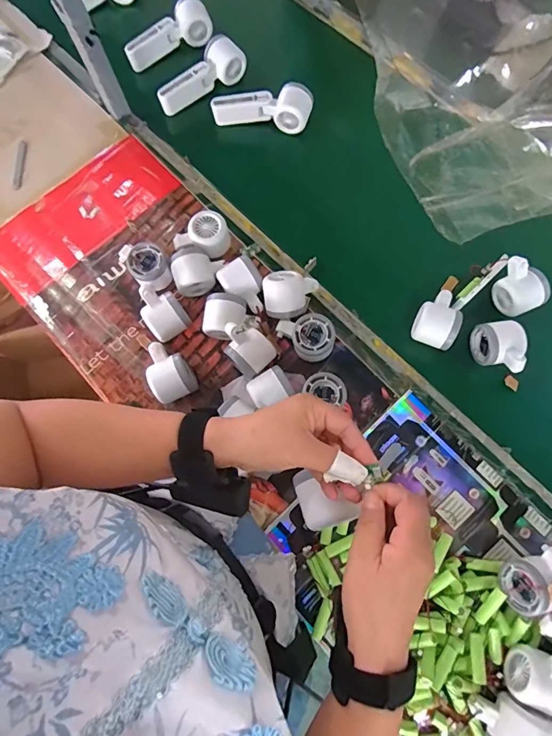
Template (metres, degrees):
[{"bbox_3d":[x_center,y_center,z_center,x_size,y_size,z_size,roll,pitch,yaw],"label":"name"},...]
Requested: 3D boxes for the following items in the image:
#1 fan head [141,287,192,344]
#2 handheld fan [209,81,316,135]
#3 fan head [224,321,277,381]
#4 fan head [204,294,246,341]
[{"bbox_3d":[-0.163,-0.079,0.607,0.056,0.062,0.068,-37,77,-7],"label":"fan head"},{"bbox_3d":[-0.023,-0.454,0.727,0.170,0.071,0.050,9,45,4],"label":"handheld fan"},{"bbox_3d":[-0.045,-0.031,0.592,0.055,0.046,0.078,-46,111,-12],"label":"fan head"},{"bbox_3d":[-0.073,-0.073,0.617,0.057,0.053,0.062,9,76,5],"label":"fan head"}]

